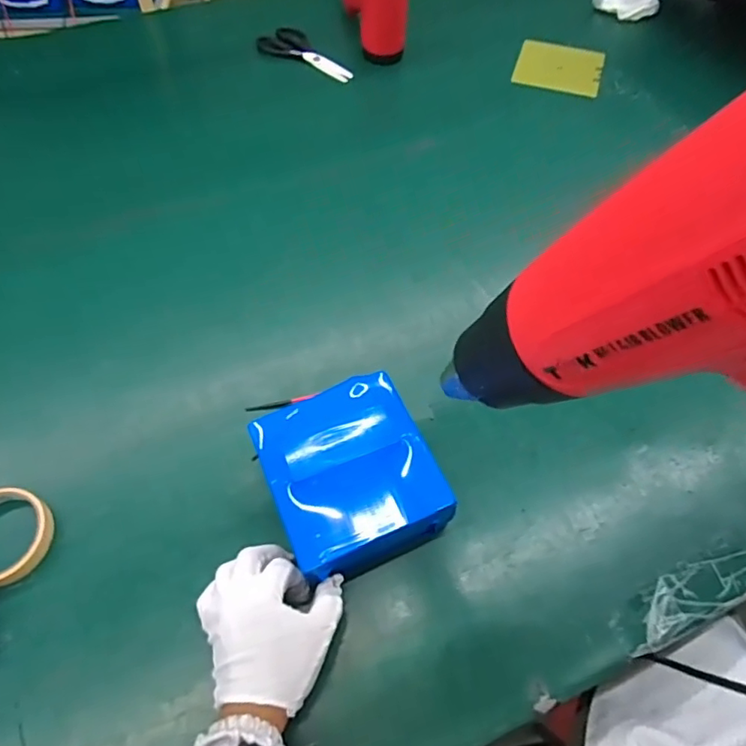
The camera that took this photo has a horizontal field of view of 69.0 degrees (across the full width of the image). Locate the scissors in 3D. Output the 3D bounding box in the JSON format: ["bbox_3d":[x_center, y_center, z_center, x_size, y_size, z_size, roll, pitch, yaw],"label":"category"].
[{"bbox_3d":[-0.116,-0.547,0.938,0.082,0.006,0.204,-39,67,-22],"label":"scissors"}]

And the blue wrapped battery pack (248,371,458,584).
[{"bbox_3d":[-0.020,0.089,0.484,0.136,0.060,0.148,-21,61,-13],"label":"blue wrapped battery pack"}]

